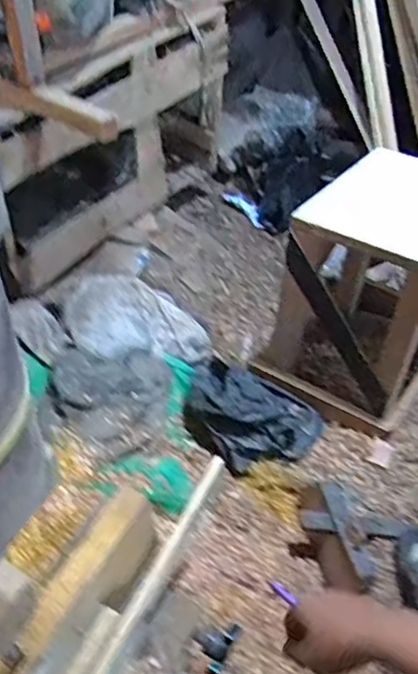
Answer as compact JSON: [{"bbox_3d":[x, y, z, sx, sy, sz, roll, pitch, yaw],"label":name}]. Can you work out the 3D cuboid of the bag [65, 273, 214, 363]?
[{"bbox_3d":[-0.120,-0.024,1.075,0.235,0.140,0.133,-22,49,-22],"label":"bag"}]

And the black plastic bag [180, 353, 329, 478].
[{"bbox_3d":[0.061,0.113,0.990,0.213,0.096,0.186,28,50,25],"label":"black plastic bag"}]

